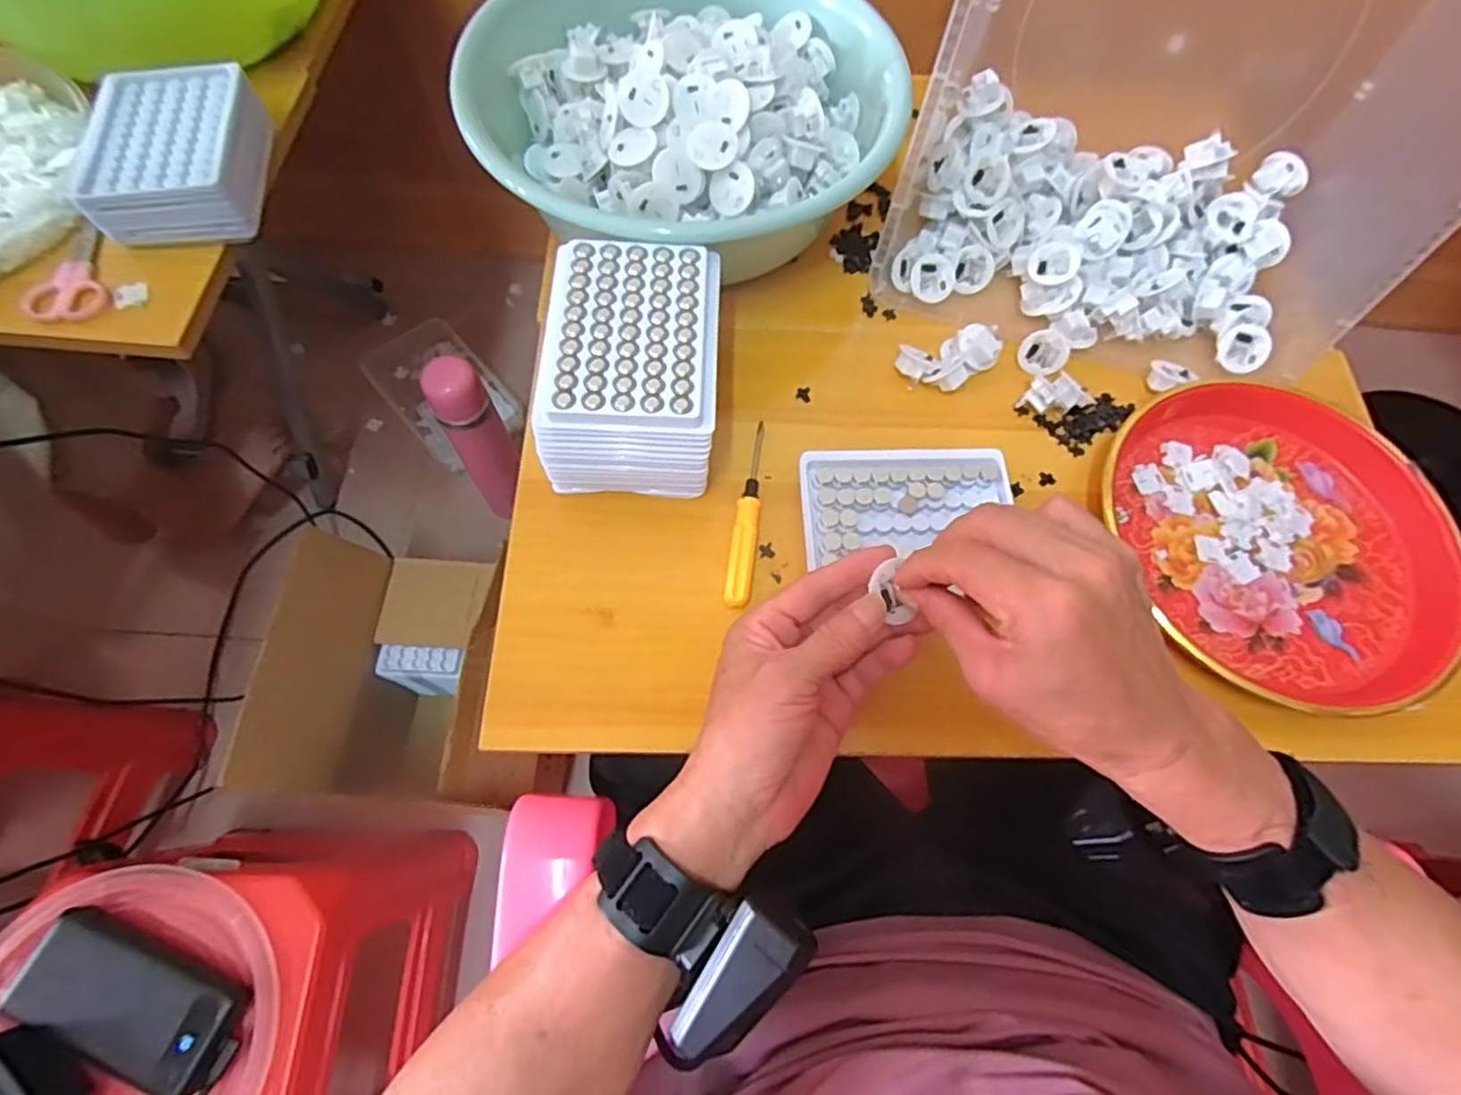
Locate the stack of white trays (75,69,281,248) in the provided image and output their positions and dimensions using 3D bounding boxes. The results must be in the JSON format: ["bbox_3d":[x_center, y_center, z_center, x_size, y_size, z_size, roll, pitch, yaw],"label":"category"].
[{"bbox_3d":[-0.403,-0.283,0.488,0.103,0.048,0.131,-7,68,-6],"label":"stack of white trays"}]

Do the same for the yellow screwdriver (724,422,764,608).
[{"bbox_3d":[0.012,-0.023,0.430,0.016,0.013,0.128,8,68,0],"label":"yellow screwdriver"}]

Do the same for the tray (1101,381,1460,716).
[{"bbox_3d":[0.356,-0.006,0.437,0.207,0.030,0.220,1,68,-3],"label":"tray"}]

